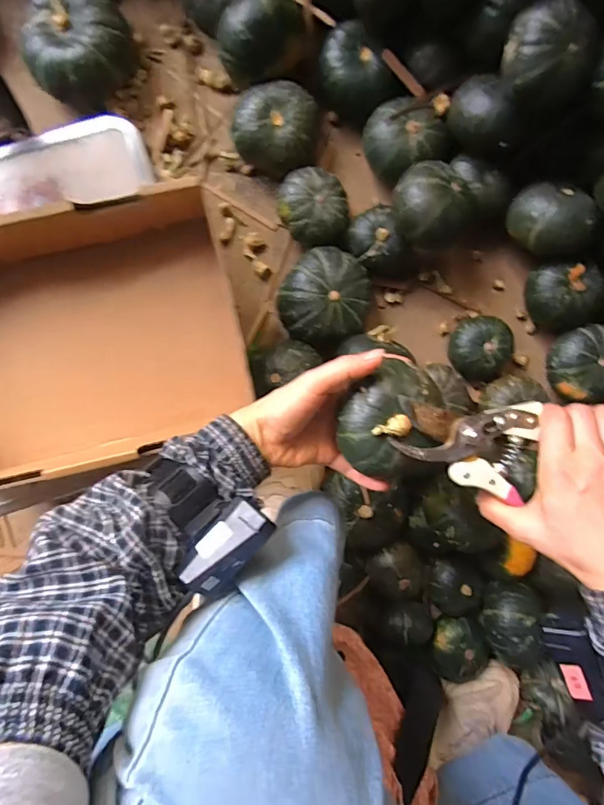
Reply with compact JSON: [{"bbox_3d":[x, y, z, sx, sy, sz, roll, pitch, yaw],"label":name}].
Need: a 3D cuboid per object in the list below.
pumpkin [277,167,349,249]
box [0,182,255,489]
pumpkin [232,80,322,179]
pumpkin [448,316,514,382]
[{"bbox_3d":[0.012,-0.215,0.519,0.075,0.050,0.079,-7,96,-3],"label":"pumpkin"},{"bbox_3d":[-0.209,-0.051,0.433,0.300,0.079,0.216,-12,97,-2],"label":"box"},{"bbox_3d":[-0.027,-0.296,0.509,0.090,0.054,0.088,0,96,-4],"label":"pumpkin"},{"bbox_3d":[0.209,-0.062,0.545,0.070,0.044,0.076,-7,96,-3],"label":"pumpkin"}]

